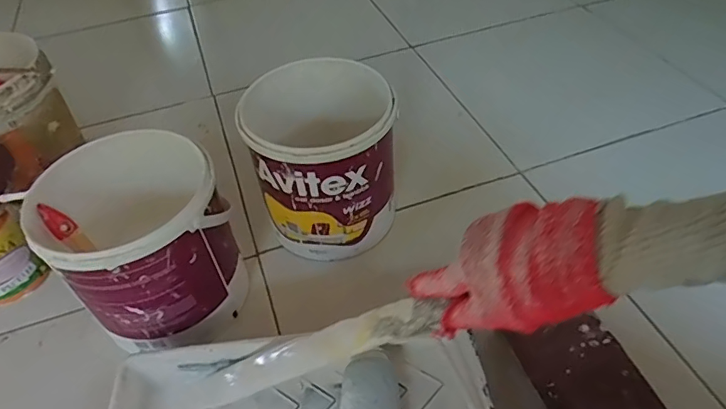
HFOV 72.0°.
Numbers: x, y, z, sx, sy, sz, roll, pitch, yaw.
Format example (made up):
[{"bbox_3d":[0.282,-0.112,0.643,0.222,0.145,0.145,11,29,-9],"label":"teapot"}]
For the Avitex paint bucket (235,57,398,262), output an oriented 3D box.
[{"bbox_3d":[-0.045,-0.053,0.637,0.163,0.191,0.169,-2,47,3],"label":"Avitex paint bucket"}]

